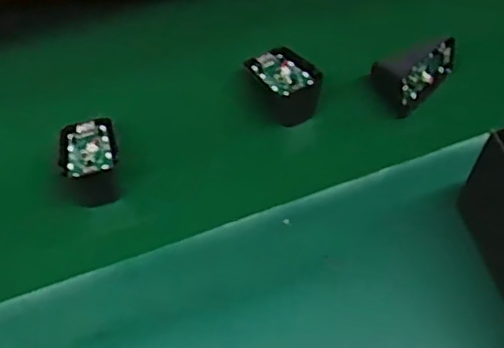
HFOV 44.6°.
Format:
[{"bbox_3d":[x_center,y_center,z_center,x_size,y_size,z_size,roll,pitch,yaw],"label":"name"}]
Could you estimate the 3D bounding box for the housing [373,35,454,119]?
[{"bbox_3d":[0.131,-0.087,0.501,0.041,0.041,0.071,39,66,21],"label":"housing"}]

